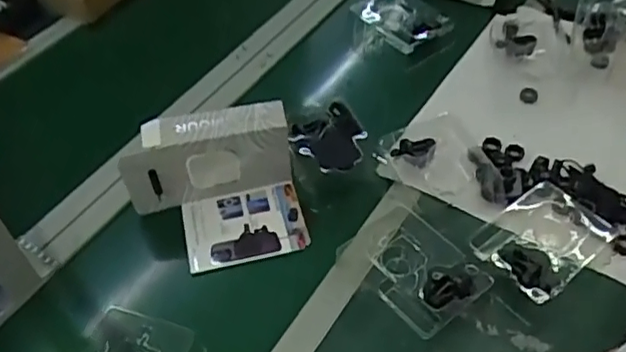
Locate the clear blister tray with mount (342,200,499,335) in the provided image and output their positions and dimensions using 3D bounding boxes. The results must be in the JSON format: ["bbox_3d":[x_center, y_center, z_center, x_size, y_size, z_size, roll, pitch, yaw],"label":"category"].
[{"bbox_3d":[0.120,0.108,0.736,0.117,0.032,0.157,-32,53,-24],"label":"clear blister tray with mount"}]

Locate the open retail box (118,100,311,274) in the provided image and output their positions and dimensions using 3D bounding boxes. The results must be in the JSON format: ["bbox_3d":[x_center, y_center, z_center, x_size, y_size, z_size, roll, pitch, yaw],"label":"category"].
[{"bbox_3d":[-0.128,0.017,0.803,0.215,0.134,0.155,-12,47,-8],"label":"open retail box"}]

